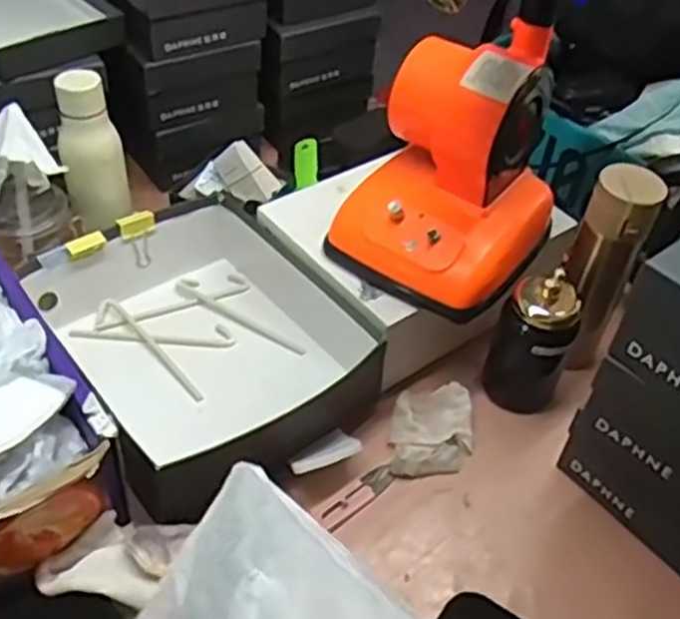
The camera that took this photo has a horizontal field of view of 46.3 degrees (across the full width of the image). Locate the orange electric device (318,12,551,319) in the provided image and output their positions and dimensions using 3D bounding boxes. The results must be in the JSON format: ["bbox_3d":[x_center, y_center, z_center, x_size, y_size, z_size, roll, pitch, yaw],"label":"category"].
[{"bbox_3d":[0.114,-0.141,0.784,0.173,0.198,0.193,31,50,23],"label":"orange electric device"}]

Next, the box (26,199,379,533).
[{"bbox_3d":[-0.139,0.027,0.831,0.287,0.095,0.320,-30,55,-31],"label":"box"}]

